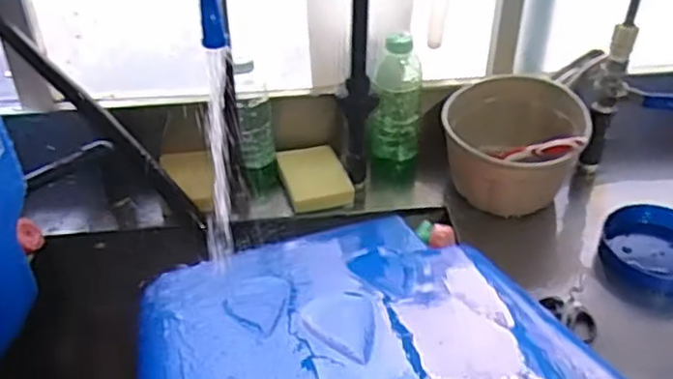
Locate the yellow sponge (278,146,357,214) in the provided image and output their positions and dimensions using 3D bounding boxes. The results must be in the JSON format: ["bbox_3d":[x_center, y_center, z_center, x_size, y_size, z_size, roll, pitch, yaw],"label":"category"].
[{"bbox_3d":[-0.028,-0.015,0.897,0.079,0.021,0.109,-9,39,-11],"label":"yellow sponge"}]

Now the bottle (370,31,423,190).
[{"bbox_3d":[0.073,-0.087,0.871,0.062,0.222,0.051,5,38,8],"label":"bottle"}]

